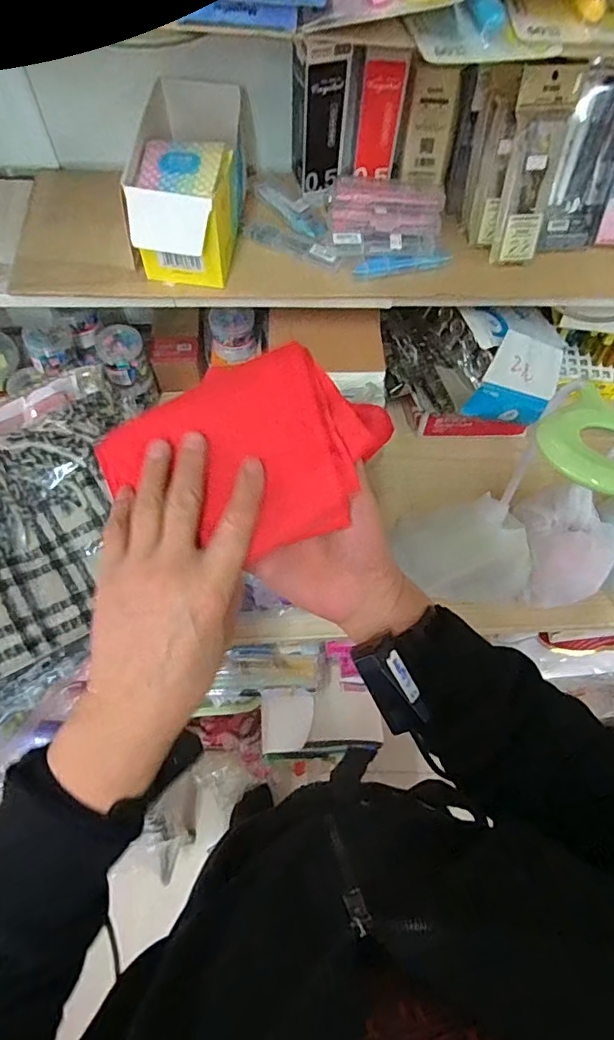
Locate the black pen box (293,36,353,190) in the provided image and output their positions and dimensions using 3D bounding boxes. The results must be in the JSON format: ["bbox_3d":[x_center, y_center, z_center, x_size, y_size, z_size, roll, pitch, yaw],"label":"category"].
[{"bbox_3d":[0.014,-0.427,0.559,0.060,0.130,0.044,-4,64,-4],"label":"black pen box"}]

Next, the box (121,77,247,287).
[{"bbox_3d":[-0.125,-0.351,0.559,0.112,0.096,0.215,1,64,-2],"label":"box"}]

